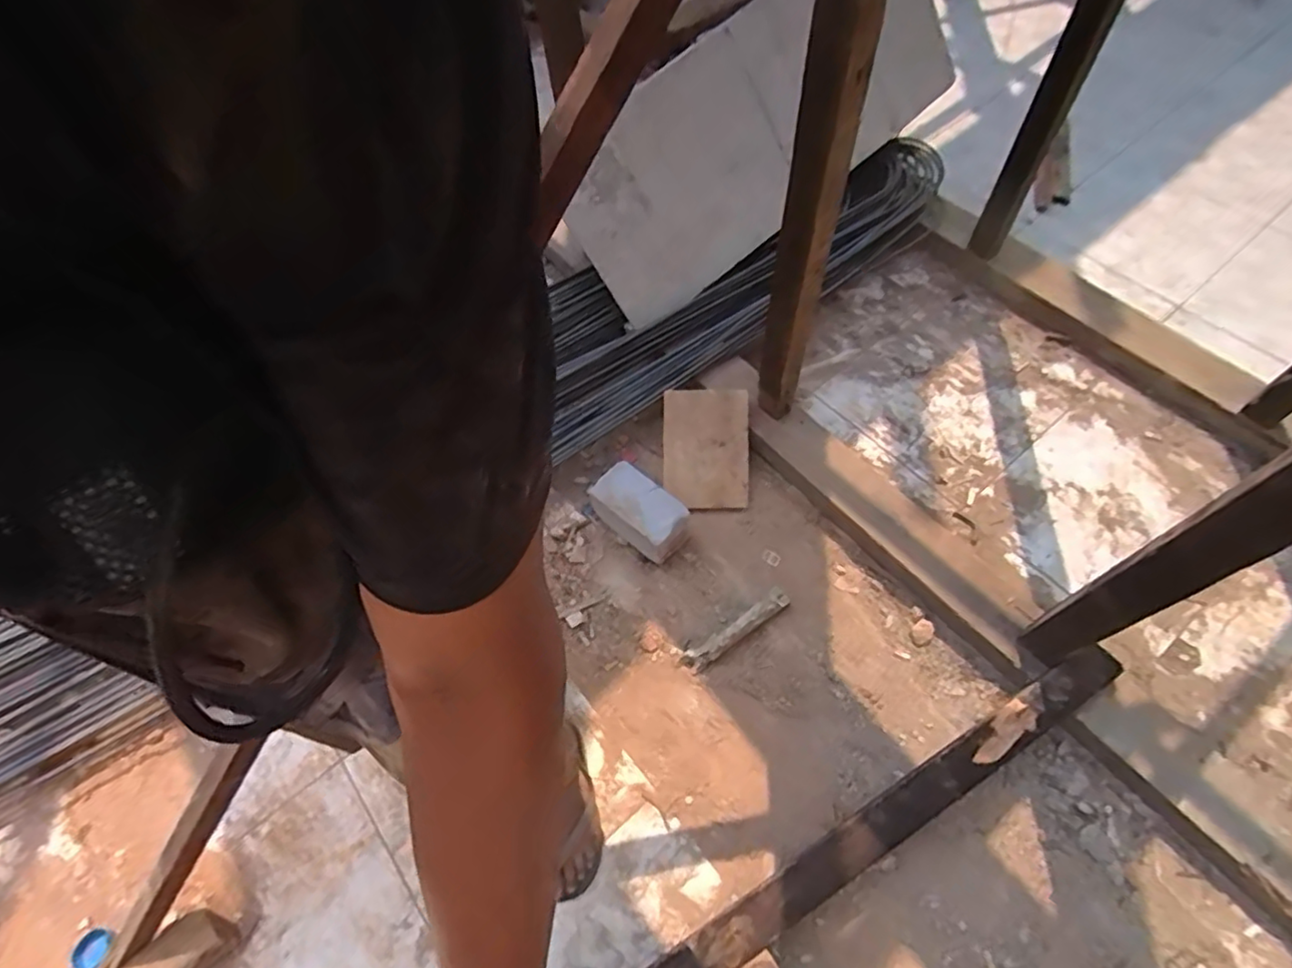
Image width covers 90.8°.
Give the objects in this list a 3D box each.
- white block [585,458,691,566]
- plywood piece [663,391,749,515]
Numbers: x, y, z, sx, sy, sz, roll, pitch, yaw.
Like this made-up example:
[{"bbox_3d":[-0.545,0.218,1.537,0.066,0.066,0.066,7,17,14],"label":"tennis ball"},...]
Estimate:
[{"bbox_3d":[-0.017,0.053,1.280,0.198,0.085,0.110,38,71,22],"label":"white block"},{"bbox_3d":[0.124,-0.072,1.340,0.175,0.019,0.247,0,90,17],"label":"plywood piece"}]

